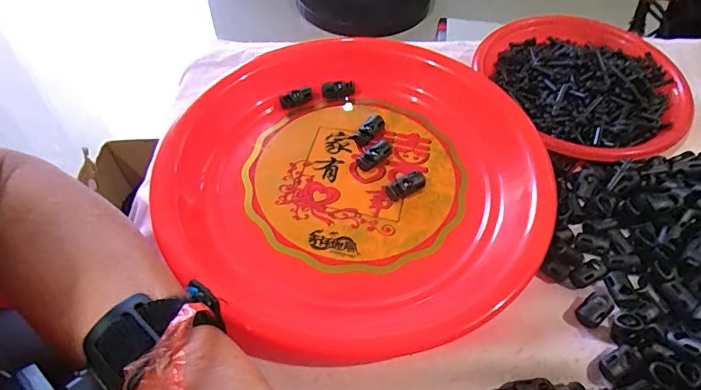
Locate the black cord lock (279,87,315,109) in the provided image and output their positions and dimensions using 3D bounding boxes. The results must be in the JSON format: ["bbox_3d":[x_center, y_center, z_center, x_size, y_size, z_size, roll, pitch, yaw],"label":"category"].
[{"bbox_3d":[-0.044,-0.079,0.367,0.027,0.006,0.013,-18,99,-12],"label":"black cord lock"}]

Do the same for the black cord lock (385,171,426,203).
[{"bbox_3d":[0.038,-0.006,0.312,0.028,0.010,0.013,-27,58,-18],"label":"black cord lock"}]

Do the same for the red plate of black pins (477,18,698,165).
[{"bbox_3d":[0.192,-0.094,0.367,0.139,0.033,0.159,-12,54,-8],"label":"red plate of black pins"}]

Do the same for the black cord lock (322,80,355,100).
[{"bbox_3d":[-0.010,-0.087,0.371,0.027,0.010,0.009,-13,55,-9],"label":"black cord lock"}]

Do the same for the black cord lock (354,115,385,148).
[{"bbox_3d":[0.015,-0.048,0.341,0.013,0.011,0.030,33,60,22],"label":"black cord lock"}]

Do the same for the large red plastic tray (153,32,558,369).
[{"bbox_3d":[0.007,-0.020,0.314,0.247,0.026,0.258,35,61,23],"label":"large red plastic tray"}]

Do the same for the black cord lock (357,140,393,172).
[{"bbox_3d":[0.018,-0.028,0.328,0.030,0.008,0.013,-36,61,-23],"label":"black cord lock"}]

